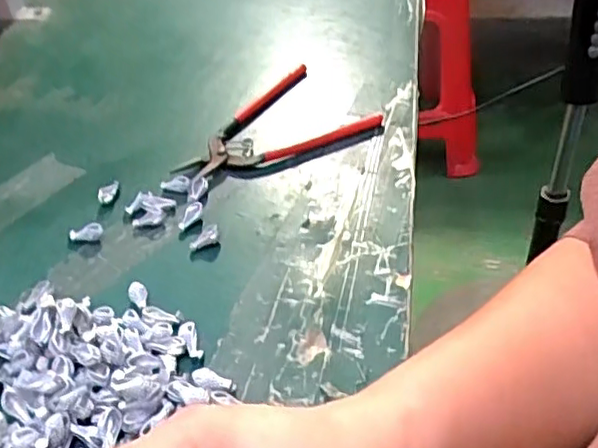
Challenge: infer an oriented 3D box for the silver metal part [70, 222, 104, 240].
[{"bbox_3d":[-0.135,0.006,0.407,0.022,0.011,0.009,-4,41,3],"label":"silver metal part"}]

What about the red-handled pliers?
[{"bbox_3d":[-0.026,-0.072,0.481,0.144,0.010,0.098,-27,45,-21],"label":"red-handled pliers"}]

